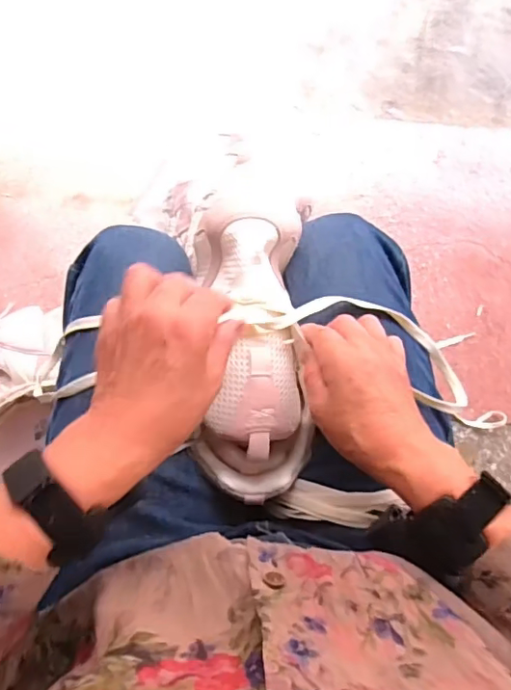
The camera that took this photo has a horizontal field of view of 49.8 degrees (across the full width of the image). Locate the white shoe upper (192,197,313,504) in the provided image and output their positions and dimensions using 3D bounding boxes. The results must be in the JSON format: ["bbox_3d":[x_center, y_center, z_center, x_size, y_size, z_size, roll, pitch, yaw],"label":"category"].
[{"bbox_3d":[-0.002,0.003,0.429,0.082,0.063,0.227,-1,91,-2],"label":"white shoe upper"}]

